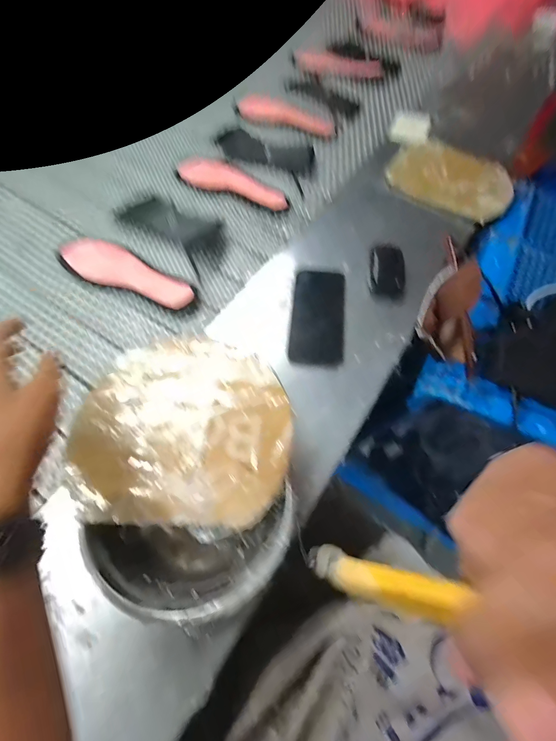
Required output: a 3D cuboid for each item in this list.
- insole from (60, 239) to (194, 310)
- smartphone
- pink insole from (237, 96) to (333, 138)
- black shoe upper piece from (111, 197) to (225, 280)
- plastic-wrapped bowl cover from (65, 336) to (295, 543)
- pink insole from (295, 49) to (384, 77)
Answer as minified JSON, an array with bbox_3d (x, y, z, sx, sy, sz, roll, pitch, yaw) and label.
[{"bbox_3d":[-0.241,-0.152,0.544,0.228,0.022,0.068,29,67,12],"label":"insole"},{"bbox_3d":[0.058,-0.078,0.492,0.076,0.015,0.153,6,64,1],"label":"smartphone"},{"bbox_3d":[0.018,-0.563,0.754,0.229,0.009,0.069,24,66,10],"label":"pink insole"},{"bbox_3d":[-0.180,-0.258,0.597,0.215,0.021,0.100,38,69,16],"label":"black shoe upper piece"},{"bbox_3d":[-0.096,0.055,0.358,0.217,0.012,0.201,8,64,2],"label":"plastic-wrapped bowl cover"},{"bbox_3d":[0.152,-0.763,0.853,0.217,0.025,0.061,14,64,5],"label":"pink insole"}]

